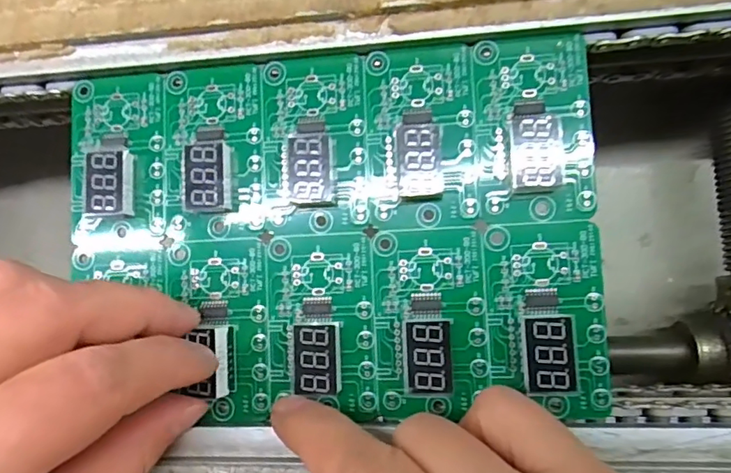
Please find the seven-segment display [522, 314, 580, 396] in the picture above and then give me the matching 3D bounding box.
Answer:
[{"bbox_3d":[0.057,0.036,0.161,0.015,0.008,0.023,-2,87,8],"label":"seven-segment display"}]

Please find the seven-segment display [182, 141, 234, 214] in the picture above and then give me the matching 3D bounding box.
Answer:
[{"bbox_3d":[-0.054,-0.020,0.180,0.016,0.008,0.023,-3,87,8],"label":"seven-segment display"}]

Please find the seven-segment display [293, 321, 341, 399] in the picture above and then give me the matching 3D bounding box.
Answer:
[{"bbox_3d":[-0.015,0.040,0.170,0.015,0.008,0.025,-1,87,8],"label":"seven-segment display"}]

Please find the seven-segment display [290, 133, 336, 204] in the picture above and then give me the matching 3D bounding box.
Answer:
[{"bbox_3d":[-0.017,-0.022,0.175,0.014,0.007,0.023,-2,87,8],"label":"seven-segment display"}]

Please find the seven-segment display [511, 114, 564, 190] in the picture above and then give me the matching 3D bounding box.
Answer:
[{"bbox_3d":[0.054,-0.026,0.166,0.015,0.008,0.024,-2,87,8],"label":"seven-segment display"}]

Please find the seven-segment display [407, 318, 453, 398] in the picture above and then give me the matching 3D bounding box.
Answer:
[{"bbox_3d":[0.021,0.038,0.166,0.014,0.008,0.024,-1,87,8],"label":"seven-segment display"}]

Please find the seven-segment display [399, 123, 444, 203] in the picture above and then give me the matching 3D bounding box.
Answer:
[{"bbox_3d":[0.018,-0.024,0.171,0.014,0.007,0.024,0,87,8],"label":"seven-segment display"}]

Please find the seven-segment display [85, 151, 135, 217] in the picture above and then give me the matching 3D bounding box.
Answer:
[{"bbox_3d":[-0.090,-0.019,0.184,0.015,0.008,0.022,-1,87,8],"label":"seven-segment display"}]

